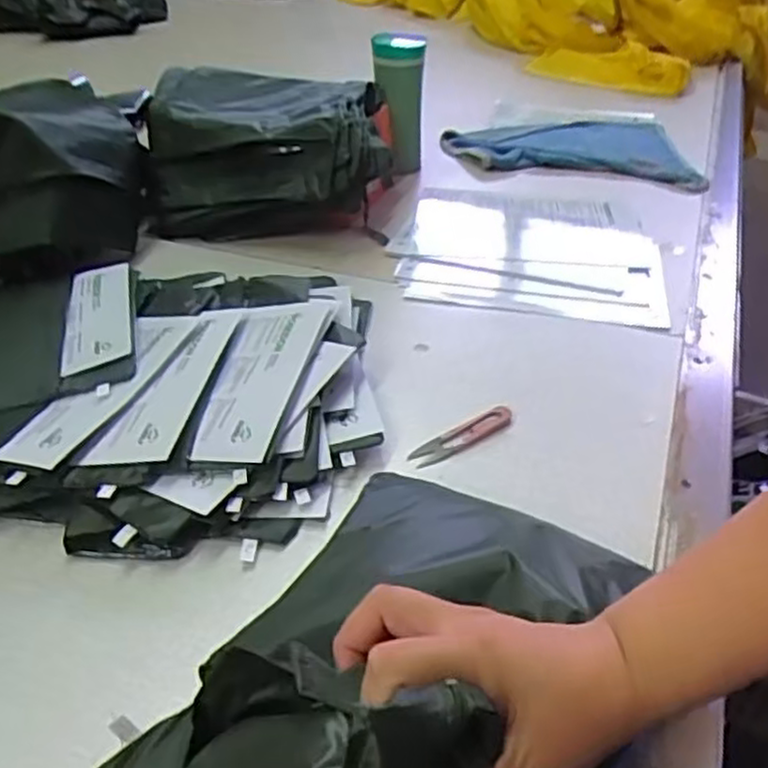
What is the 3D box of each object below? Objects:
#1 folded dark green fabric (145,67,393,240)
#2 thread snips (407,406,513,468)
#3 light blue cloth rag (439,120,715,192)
[{"bbox_3d":[-0.149,-0.293,0.953,0.313,0.142,0.238,4,38,5],"label":"folded dark green fabric"},{"bbox_3d":[0.068,0.044,0.633,0.102,0.008,0.025,-24,44,-28],"label":"thread snips"},{"bbox_3d":[0.302,-0.410,1.247,0.395,0.031,0.323,2,38,2],"label":"light blue cloth rag"}]

